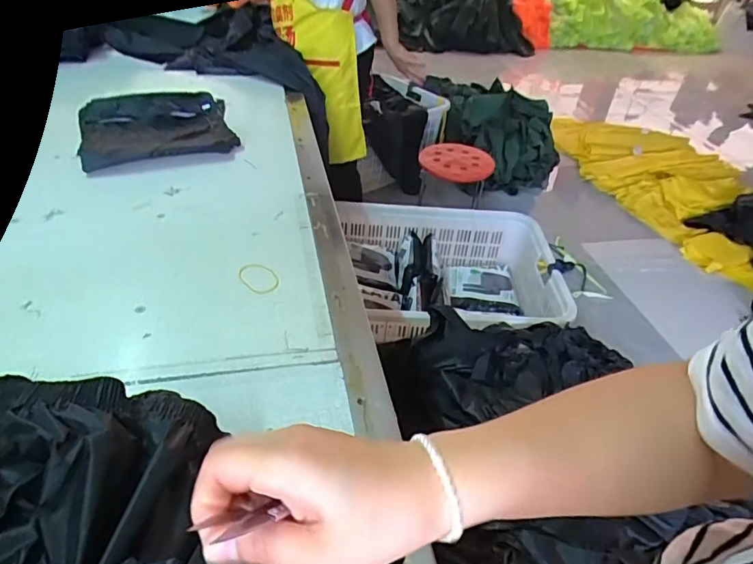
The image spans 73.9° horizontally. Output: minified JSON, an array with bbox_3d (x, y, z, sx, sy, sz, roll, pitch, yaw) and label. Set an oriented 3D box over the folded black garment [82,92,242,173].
[{"bbox_3d":[-0.477,-0.347,1.099,0.306,0.034,0.318,-15,44,-22],"label":"folded black garment"}]

